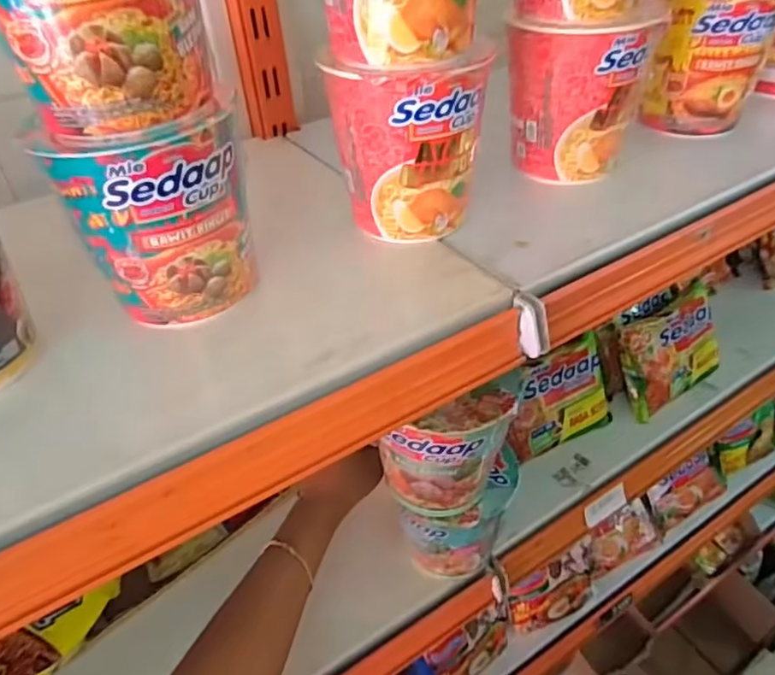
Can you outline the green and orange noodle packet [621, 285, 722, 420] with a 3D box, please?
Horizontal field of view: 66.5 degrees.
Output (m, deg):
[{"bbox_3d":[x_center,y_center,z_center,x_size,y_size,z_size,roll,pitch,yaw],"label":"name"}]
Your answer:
[{"bbox_3d":[0.314,0.016,0.651,0.130,0.104,0.032,-23,11,-22],"label":"green and orange noodle packet"}]

